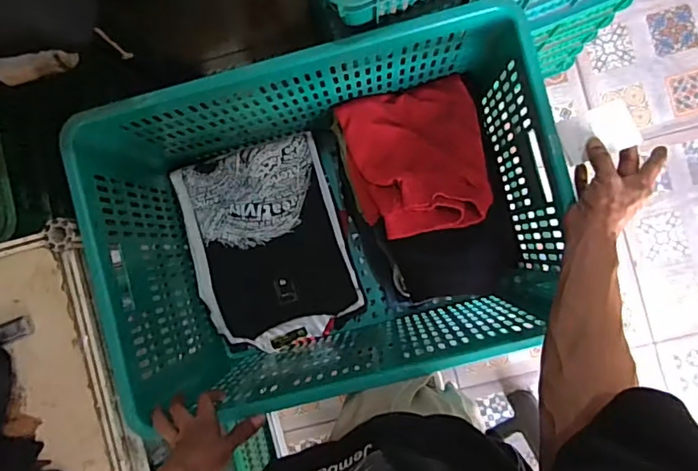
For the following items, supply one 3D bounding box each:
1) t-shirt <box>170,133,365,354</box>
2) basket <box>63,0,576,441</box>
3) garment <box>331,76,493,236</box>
[{"bbox_3d":[-0.142,0.025,0.941,0.265,0.060,0.354,-17,88,3],"label":"t-shirt"},{"bbox_3d":[-0.030,-0.015,0.809,0.583,0.360,0.412,-15,88,-1],"label":"basket"},{"bbox_3d":[0.103,-0.117,0.821,0.211,0.061,0.230,-12,88,3],"label":"garment"}]

